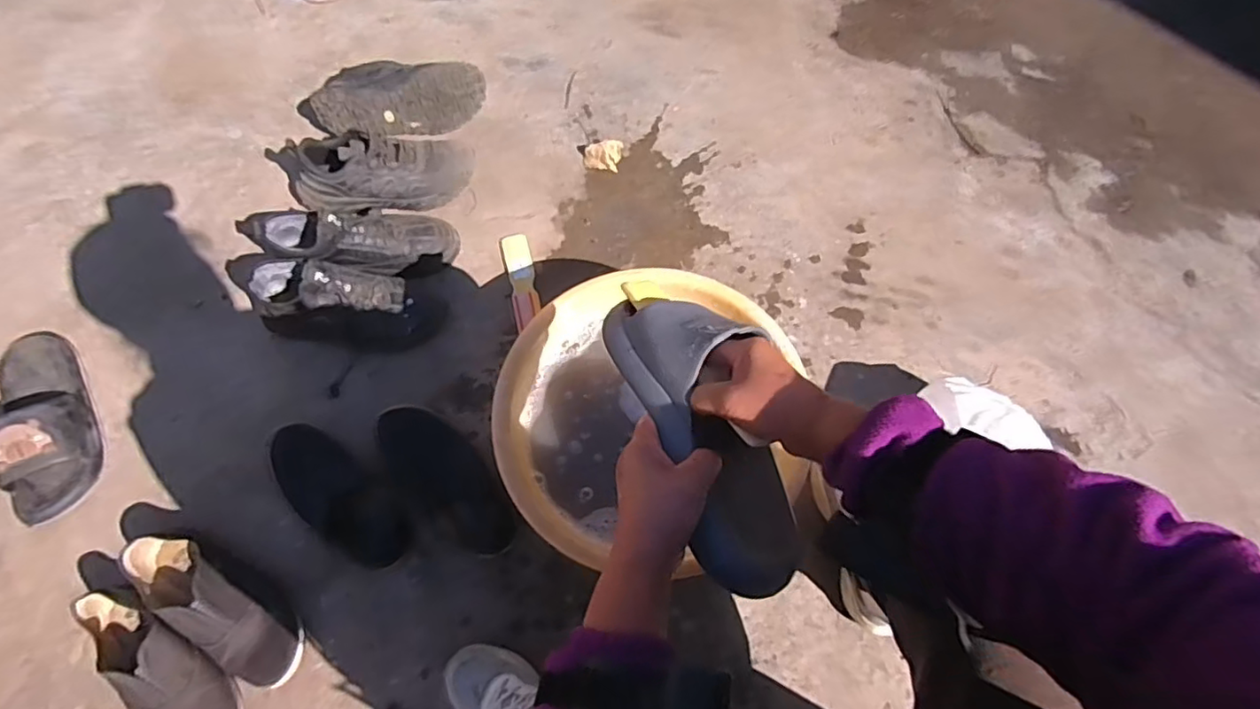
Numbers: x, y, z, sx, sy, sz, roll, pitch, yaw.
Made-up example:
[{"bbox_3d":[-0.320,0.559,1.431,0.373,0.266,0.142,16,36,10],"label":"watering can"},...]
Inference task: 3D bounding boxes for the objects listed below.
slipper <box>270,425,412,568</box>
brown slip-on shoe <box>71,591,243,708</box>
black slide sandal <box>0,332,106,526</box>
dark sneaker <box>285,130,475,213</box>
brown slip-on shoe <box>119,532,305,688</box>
[{"bbox_3d":[-0.422,0.201,0.876,0.259,0.052,0.105,38,73,13],"label":"slipper"},{"bbox_3d":[-0.603,0.411,0.780,0.276,0.080,0.116,36,72,13],"label":"brown slip-on shoe"},{"bbox_3d":[-0.874,0.085,0.887,0.126,0.085,0.298,-30,72,-12],"label":"black slide sandal"},{"bbox_3d":[-0.418,-0.304,1.027,0.300,0.110,0.098,-6,69,-3],"label":"dark sneaker"},{"bbox_3d":[-0.553,0.336,0.804,0.276,0.075,0.089,30,71,11],"label":"brown slip-on shoe"}]

